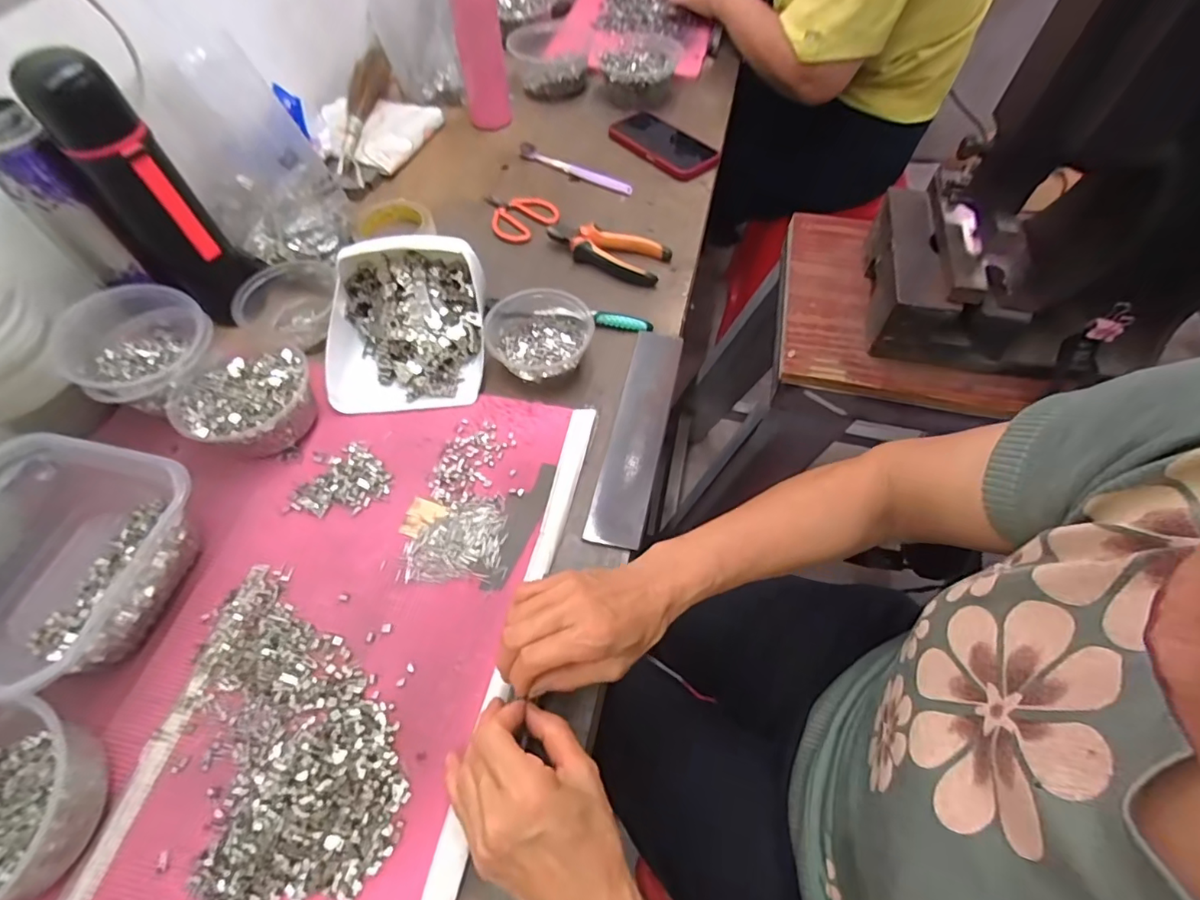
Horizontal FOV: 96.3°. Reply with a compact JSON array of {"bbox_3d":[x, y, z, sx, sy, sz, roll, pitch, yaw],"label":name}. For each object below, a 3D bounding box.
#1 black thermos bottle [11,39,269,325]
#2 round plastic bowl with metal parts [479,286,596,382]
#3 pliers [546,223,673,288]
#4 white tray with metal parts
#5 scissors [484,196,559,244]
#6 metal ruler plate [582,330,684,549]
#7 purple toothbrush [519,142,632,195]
[{"bbox_3d":[-0.410,-0.230,0.504,0.063,0.227,0.077,38,65,20],"label":"black thermos bottle"},{"bbox_3d":[-0.063,-0.124,0.558,0.107,0.051,0.123,5,58,3],"label":"round plastic bowl with metal parts"},{"bbox_3d":[0.008,-0.246,0.649,0.149,0.024,0.062,24,61,13],"label":"pliers"},{"bbox_3d":[-0.198,-0.132,0.541,0.157,0.084,0.170,-2,58,-2],"label":"white tray with metal parts"},{"bbox_3d":[-0.109,-0.302,0.697,0.102,0.010,0.080,13,59,7],"label":"scissors"},{"bbox_3d":[0.038,-0.022,0.520,0.049,0.010,0.243,17,60,-3],"label":"metal ruler plate"},{"bbox_3d":[-0.035,-0.393,0.751,0.180,0.012,0.016,27,62,17],"label":"purple toothbrush"}]

